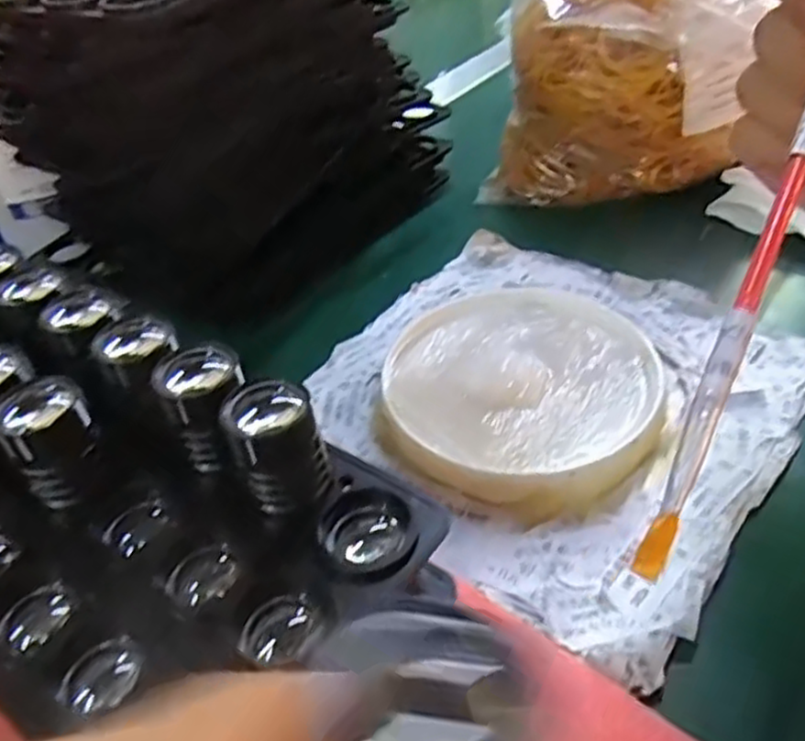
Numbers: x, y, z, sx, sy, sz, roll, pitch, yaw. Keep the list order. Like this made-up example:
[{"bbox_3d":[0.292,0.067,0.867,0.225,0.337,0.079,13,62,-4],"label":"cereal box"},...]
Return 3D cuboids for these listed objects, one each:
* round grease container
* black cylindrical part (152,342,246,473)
[{"bbox_3d":[0.053,0.008,0.323,0.116,0.017,0.123,-4,39,3],"label":"round grease container"},{"bbox_3d":[-0.054,0.011,0.203,0.018,0.034,0.018,-4,40,4],"label":"black cylindrical part"}]

